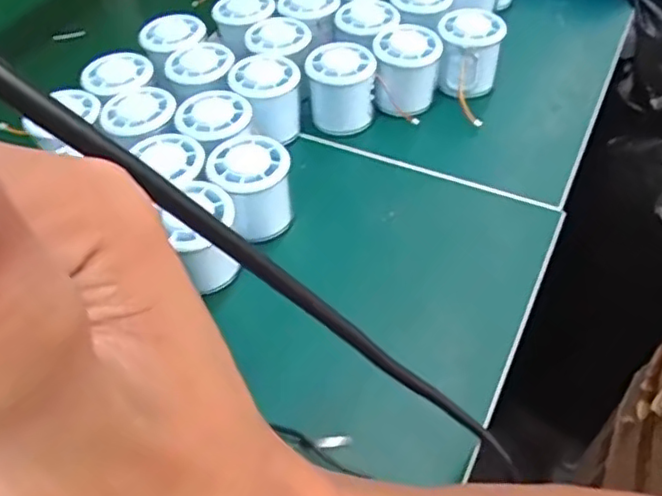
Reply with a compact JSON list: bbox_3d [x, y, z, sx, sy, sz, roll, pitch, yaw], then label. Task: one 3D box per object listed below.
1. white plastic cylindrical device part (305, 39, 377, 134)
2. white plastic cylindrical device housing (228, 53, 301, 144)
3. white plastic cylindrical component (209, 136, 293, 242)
[{"bbox_3d":[0.009,-0.133,0.527,0.053,0.058,0.047,-3,49,1],"label":"white plastic cylindrical device part"},{"bbox_3d":[-0.052,-0.122,0.522,0.053,0.053,0.054,-2,49,2],"label":"white plastic cylindrical device housing"},{"bbox_3d":[-0.055,-0.041,0.456,0.052,0.058,0.053,-2,49,2],"label":"white plastic cylindrical component"}]

